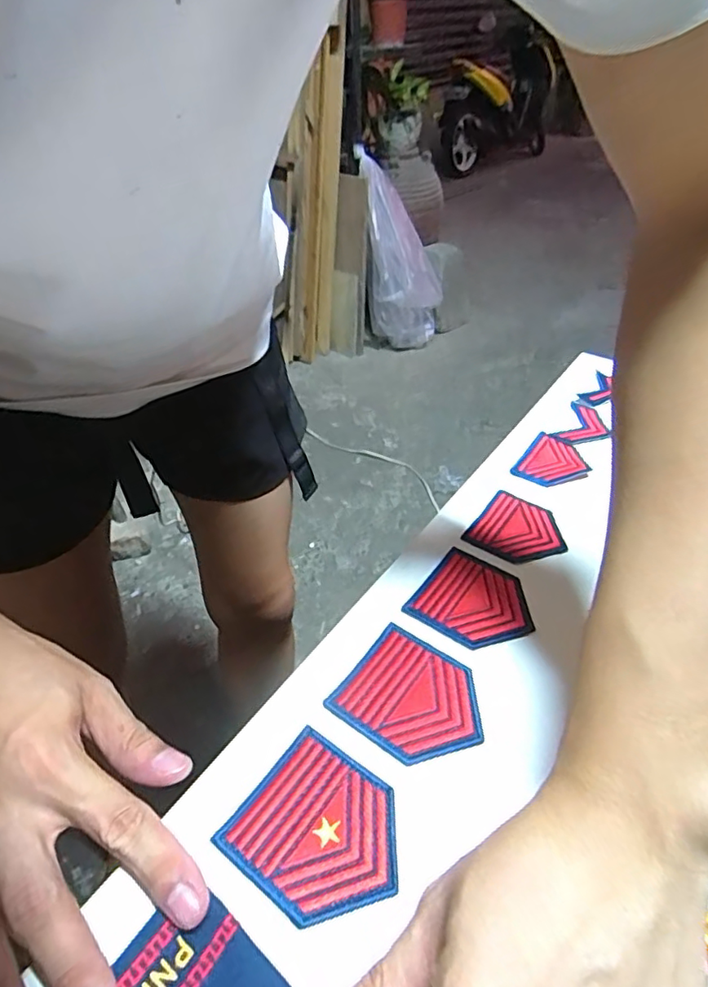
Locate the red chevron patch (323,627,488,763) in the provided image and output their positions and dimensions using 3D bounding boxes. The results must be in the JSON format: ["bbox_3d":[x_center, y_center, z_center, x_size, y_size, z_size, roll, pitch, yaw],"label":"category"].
[{"bbox_3d":[0.031,0.107,0.289,0.071,0.004,0.062,27,47,28],"label":"red chevron patch"}]

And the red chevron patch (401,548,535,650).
[{"bbox_3d":[0.074,0.065,0.337,0.066,0.005,0.063,26,47,27],"label":"red chevron patch"}]

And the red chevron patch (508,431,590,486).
[{"bbox_3d":[0.159,-0.025,0.442,0.049,0.006,0.063,24,46,26],"label":"red chevron patch"}]

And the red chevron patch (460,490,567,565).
[{"bbox_3d":[0.114,0.026,0.384,0.059,0.005,0.062,28,48,29],"label":"red chevron patch"}]

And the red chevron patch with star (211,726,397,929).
[{"bbox_3d":[-0.015,0.147,0.242,0.070,0.004,0.062,26,47,27],"label":"red chevron patch with star"}]

